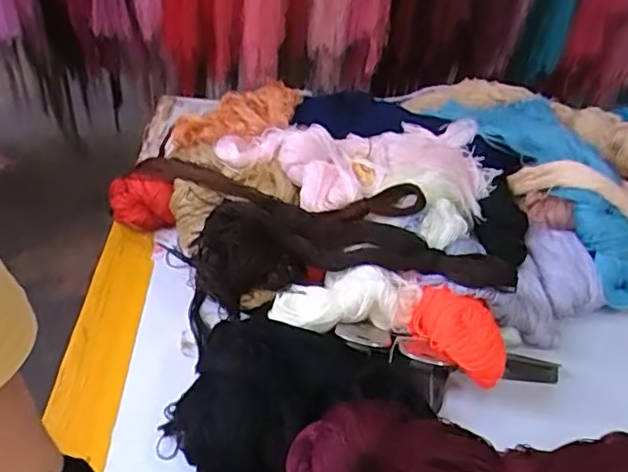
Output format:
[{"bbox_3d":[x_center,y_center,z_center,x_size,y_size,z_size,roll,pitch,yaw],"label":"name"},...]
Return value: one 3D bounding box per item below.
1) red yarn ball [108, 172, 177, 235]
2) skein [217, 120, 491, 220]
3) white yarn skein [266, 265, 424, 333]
[{"bbox_3d":[-0.209,-0.043,0.726,0.069,0.058,0.063,4,41,-3],"label":"red yarn ball"},{"bbox_3d":[0.047,-0.084,0.718,0.328,0.053,0.128,5,40,-4],"label":"skein"},{"bbox_3d":[0.031,0.062,0.616,0.144,0.044,0.060,-3,42,-11],"label":"white yarn skein"}]

